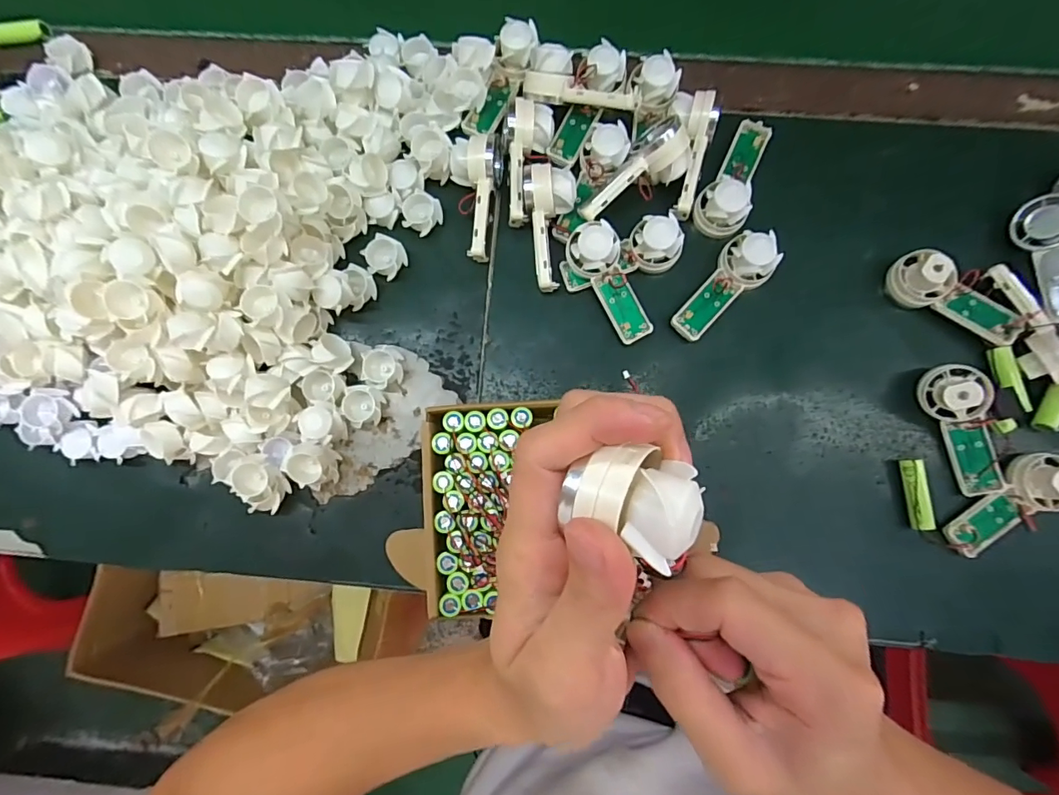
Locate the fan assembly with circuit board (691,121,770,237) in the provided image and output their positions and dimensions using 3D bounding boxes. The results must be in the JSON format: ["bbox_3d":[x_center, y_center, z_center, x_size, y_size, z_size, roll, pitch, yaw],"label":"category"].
[{"bbox_3d":[0.157,-0.168,0.373,0.037,0.034,0.095,25,85,4],"label":"fan assembly with circuit board"}]

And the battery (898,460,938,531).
[{"bbox_3d":[0.277,0.070,0.352,0.014,0.018,0.050,-9,84,0],"label":"battery"}]

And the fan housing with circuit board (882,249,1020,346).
[{"bbox_3d":[0.311,-0.070,0.362,0.093,0.036,0.032,40,86,5],"label":"fan housing with circuit board"}]

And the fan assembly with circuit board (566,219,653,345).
[{"bbox_3d":[0.060,-0.085,0.365,0.035,0.026,0.090,-27,84,-2],"label":"fan assembly with circuit board"}]

